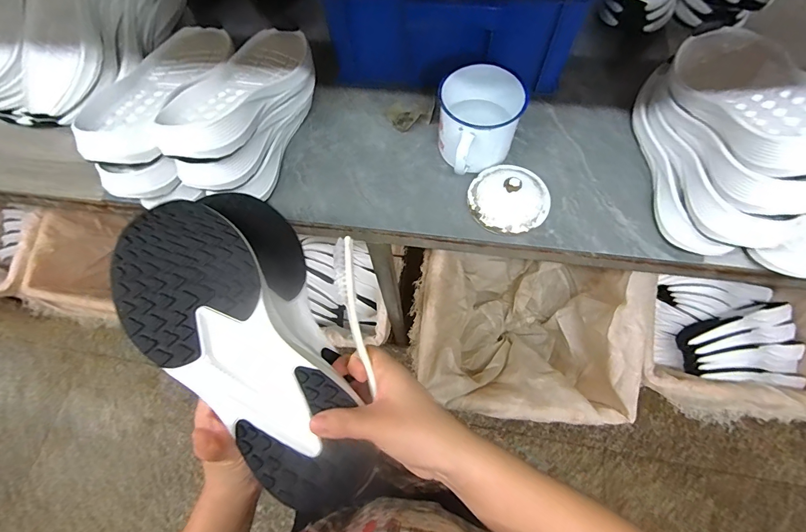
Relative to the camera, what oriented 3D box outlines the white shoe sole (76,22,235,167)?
[{"bbox_3d":[-0.312,-0.231,0.503,0.113,0.043,0.280,4,53,4],"label":"white shoe sole"}]

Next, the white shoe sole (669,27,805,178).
[{"bbox_3d":[0.380,-0.194,0.427,0.091,0.066,0.288,5,48,4],"label":"white shoe sole"}]

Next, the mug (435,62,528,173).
[{"bbox_3d":[0.094,-0.173,0.509,0.099,0.091,0.121,16,70,8],"label":"mug"}]

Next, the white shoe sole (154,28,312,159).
[{"bbox_3d":[-0.195,-0.227,0.490,0.103,0.038,0.269,10,52,6],"label":"white shoe sole"}]

